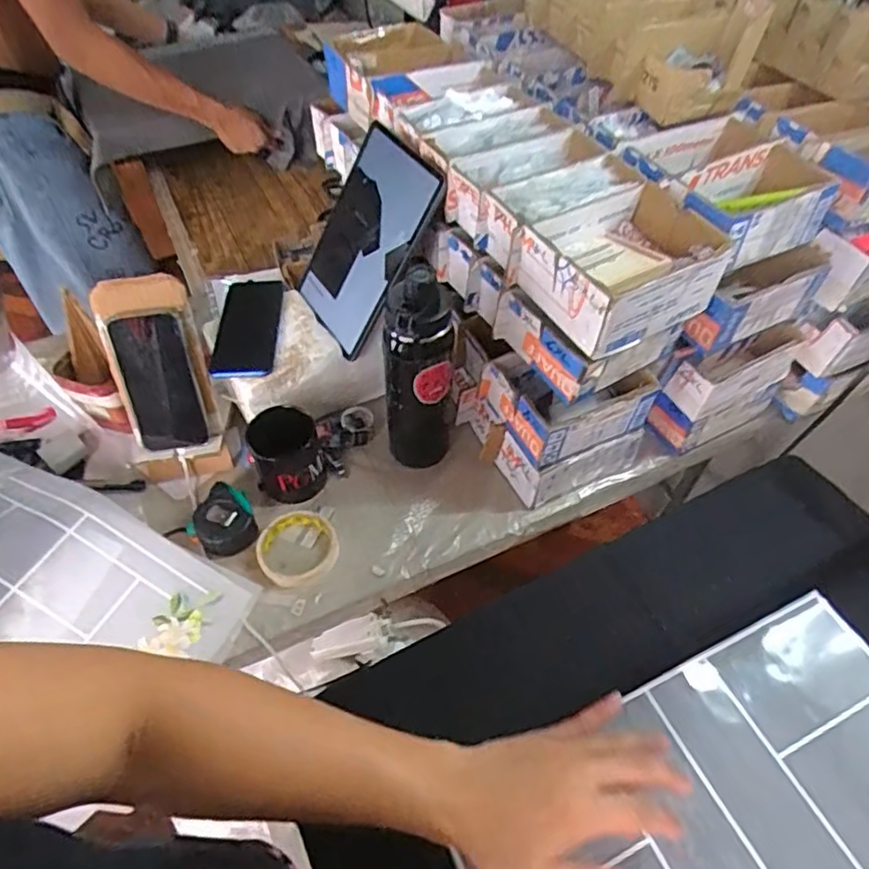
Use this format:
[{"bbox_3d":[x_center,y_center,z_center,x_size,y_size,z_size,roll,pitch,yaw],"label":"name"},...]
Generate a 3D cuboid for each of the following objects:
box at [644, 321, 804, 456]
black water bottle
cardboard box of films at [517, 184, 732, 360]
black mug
[{"bbox_3d":[0.371,-0.060,0.804,0.181,0.144,0.062,-20,54,-15],"label":"box"},{"bbox_3d":[-0.013,-0.064,0.728,0.088,0.273,0.082,-4,52,-3],"label":"black water bottle"},{"bbox_3d":[0.188,-0.168,0.630,0.167,0.075,0.137,-22,55,-16],"label":"cardboard box of films"},{"bbox_3d":[-0.182,0.026,0.766,0.079,0.114,0.083,0,52,0],"label":"black mug"}]

